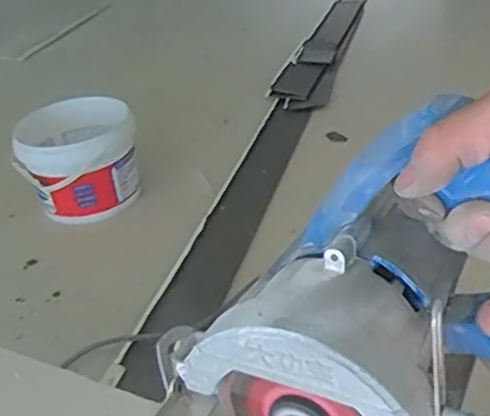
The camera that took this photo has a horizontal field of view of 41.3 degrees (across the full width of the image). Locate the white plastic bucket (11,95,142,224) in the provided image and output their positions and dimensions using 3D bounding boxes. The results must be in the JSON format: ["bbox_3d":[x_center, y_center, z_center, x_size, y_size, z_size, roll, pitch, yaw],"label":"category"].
[{"bbox_3d":[-0.330,-0.099,1.287,0.224,0.172,0.252,-10,35,-14],"label":"white plastic bucket"}]

